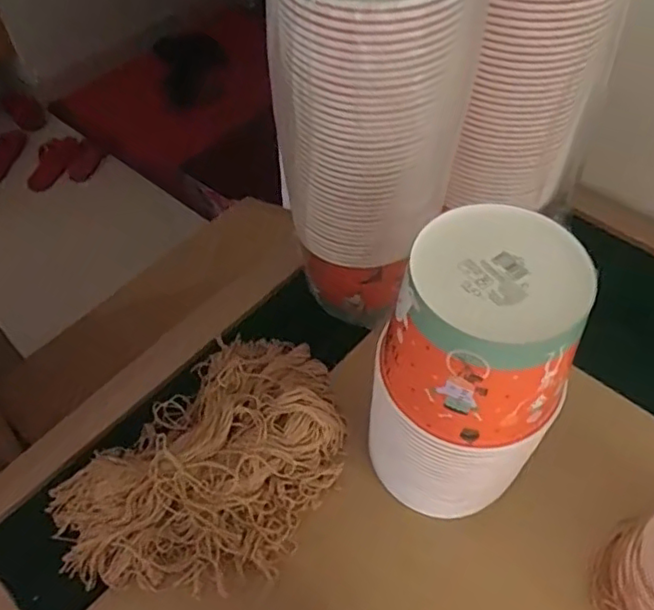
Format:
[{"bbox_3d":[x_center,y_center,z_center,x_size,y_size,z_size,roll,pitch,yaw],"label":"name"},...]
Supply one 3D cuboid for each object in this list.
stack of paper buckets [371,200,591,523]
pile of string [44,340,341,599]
[{"bbox_3d":[0.120,0.070,0.529,0.132,0.286,0.133,24,57,17],"label":"stack of paper buckets"},{"bbox_3d":[-0.116,0.156,0.620,0.228,0.066,0.322,36,61,23],"label":"pile of string"}]

